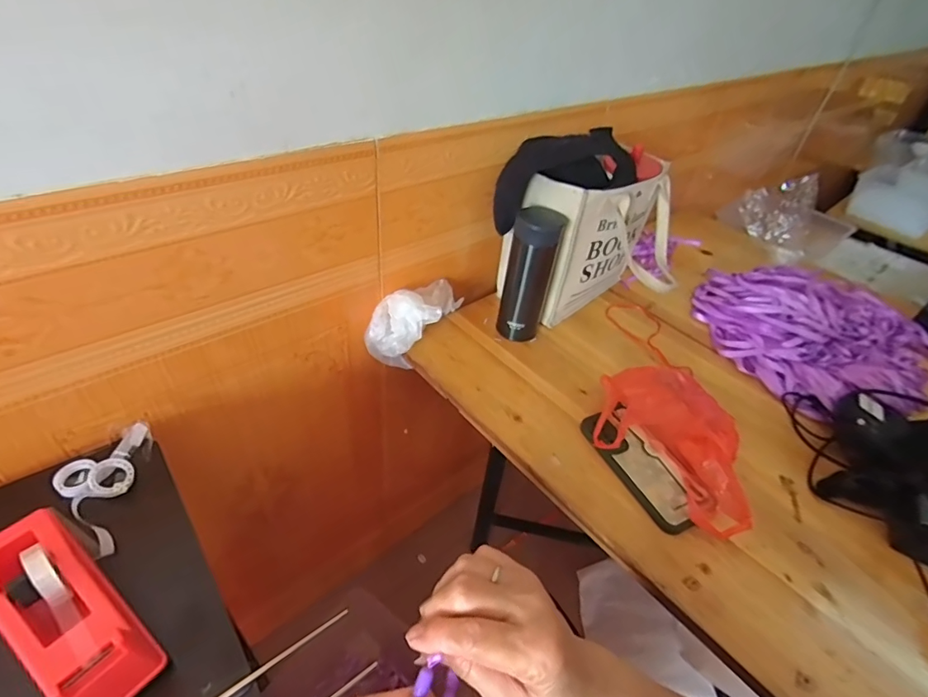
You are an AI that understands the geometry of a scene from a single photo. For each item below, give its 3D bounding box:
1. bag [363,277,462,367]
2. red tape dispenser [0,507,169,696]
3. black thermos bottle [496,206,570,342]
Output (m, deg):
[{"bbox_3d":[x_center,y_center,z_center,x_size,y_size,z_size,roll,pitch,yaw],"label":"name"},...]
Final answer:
[{"bbox_3d":[-0.076,-0.041,0.718,0.099,0.123,0.156,17,42,11],"label":"bag"},{"bbox_3d":[-0.294,0.194,0.349,0.155,0.077,0.063,30,46,24],"label":"red tape dispenser"},{"bbox_3d":[0.093,-0.103,0.688,0.066,0.188,0.073,13,42,7],"label":"black thermos bottle"}]

